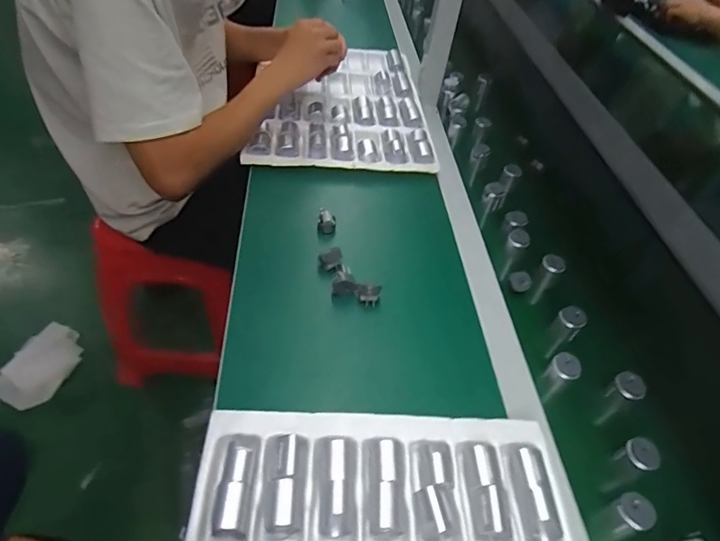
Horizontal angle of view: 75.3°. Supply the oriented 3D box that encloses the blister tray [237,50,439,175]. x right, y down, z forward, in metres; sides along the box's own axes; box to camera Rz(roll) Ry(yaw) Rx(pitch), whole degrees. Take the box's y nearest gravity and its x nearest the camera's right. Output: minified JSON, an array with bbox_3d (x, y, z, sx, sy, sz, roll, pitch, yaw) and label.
[{"bbox_3d":[-0.036,-0.319,0.865,0.301,0.026,0.416,2,49,-8],"label":"blister tray"}]

